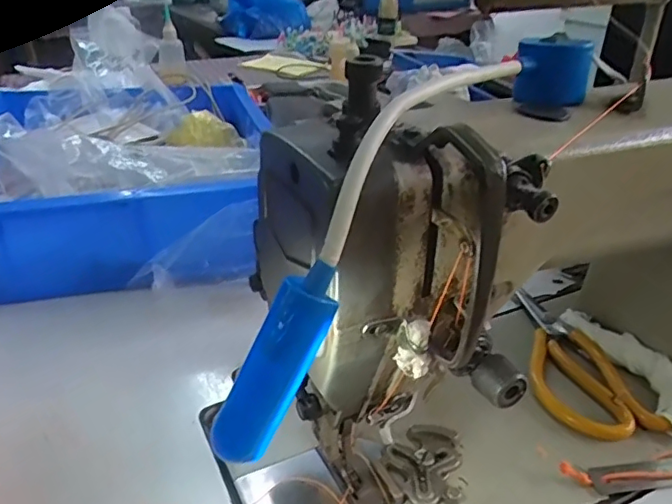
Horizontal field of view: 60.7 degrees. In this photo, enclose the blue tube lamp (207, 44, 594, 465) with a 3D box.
[{"bbox_3d":[0.033,-0.026,0.232,0.030,0.074,0.240,23,58,39],"label":"blue tube lamp"}]

